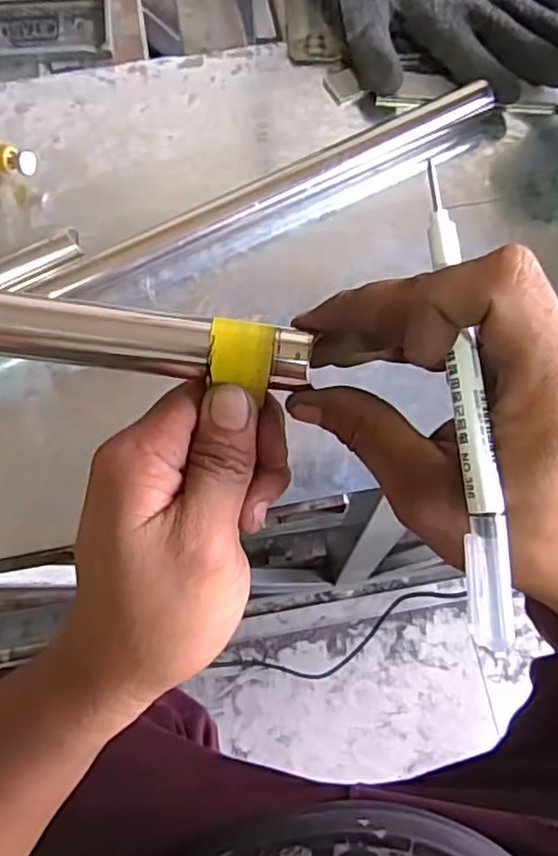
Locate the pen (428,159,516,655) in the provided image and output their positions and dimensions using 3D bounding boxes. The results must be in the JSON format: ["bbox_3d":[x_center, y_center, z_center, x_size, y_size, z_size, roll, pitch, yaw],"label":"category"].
[{"bbox_3d":[0.063,-0.008,0.220,0.013,0.007,0.163,-6,87,-1],"label":"pen"}]

